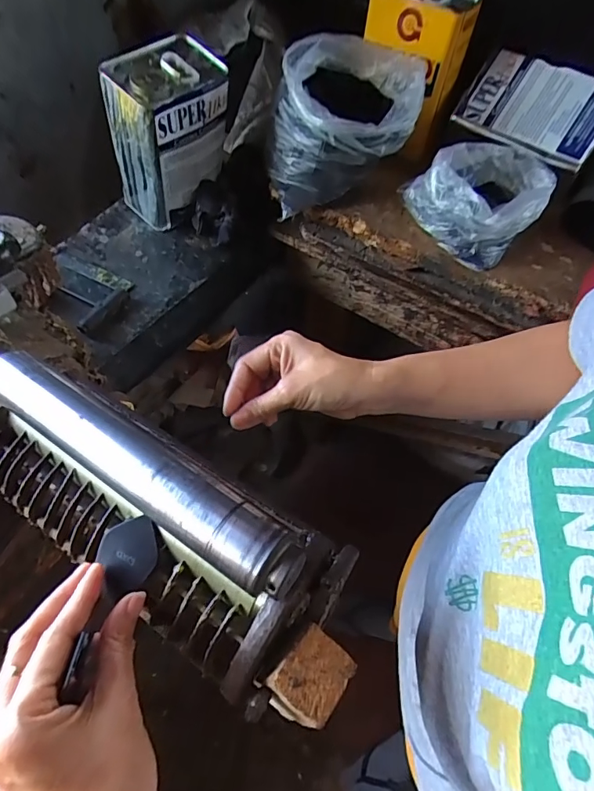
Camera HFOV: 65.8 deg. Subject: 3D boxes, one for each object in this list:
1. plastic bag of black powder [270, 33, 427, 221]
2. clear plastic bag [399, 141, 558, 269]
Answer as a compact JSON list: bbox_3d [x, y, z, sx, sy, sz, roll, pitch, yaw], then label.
[{"bbox_3d":[0.070,-0.416,0.707,0.205,0.180,0.209,11,55,7],"label":"plastic bag of black powder"},{"bbox_3d":[0.293,-0.322,0.723,0.175,0.109,0.223,38,62,23],"label":"clear plastic bag"}]

